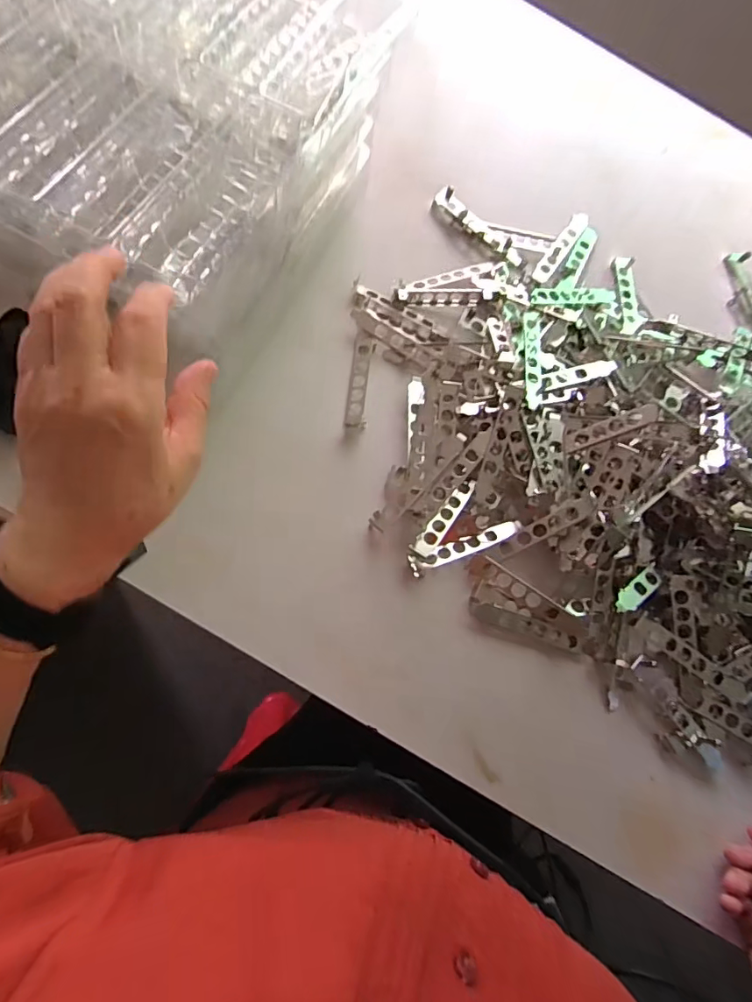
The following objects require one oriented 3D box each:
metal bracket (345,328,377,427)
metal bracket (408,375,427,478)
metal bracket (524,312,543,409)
[{"bbox_3d":[-0.016,-0.122,0.500,0.022,0.009,0.105,9,74,-7],"label":"metal bracket"},{"bbox_3d":[0.041,-0.071,0.490,0.017,0.007,0.107,3,75,-8],"label":"metal bracket"},{"bbox_3d":[0.160,-0.145,0.509,0.021,0.015,0.118,9,74,-7],"label":"metal bracket"}]

